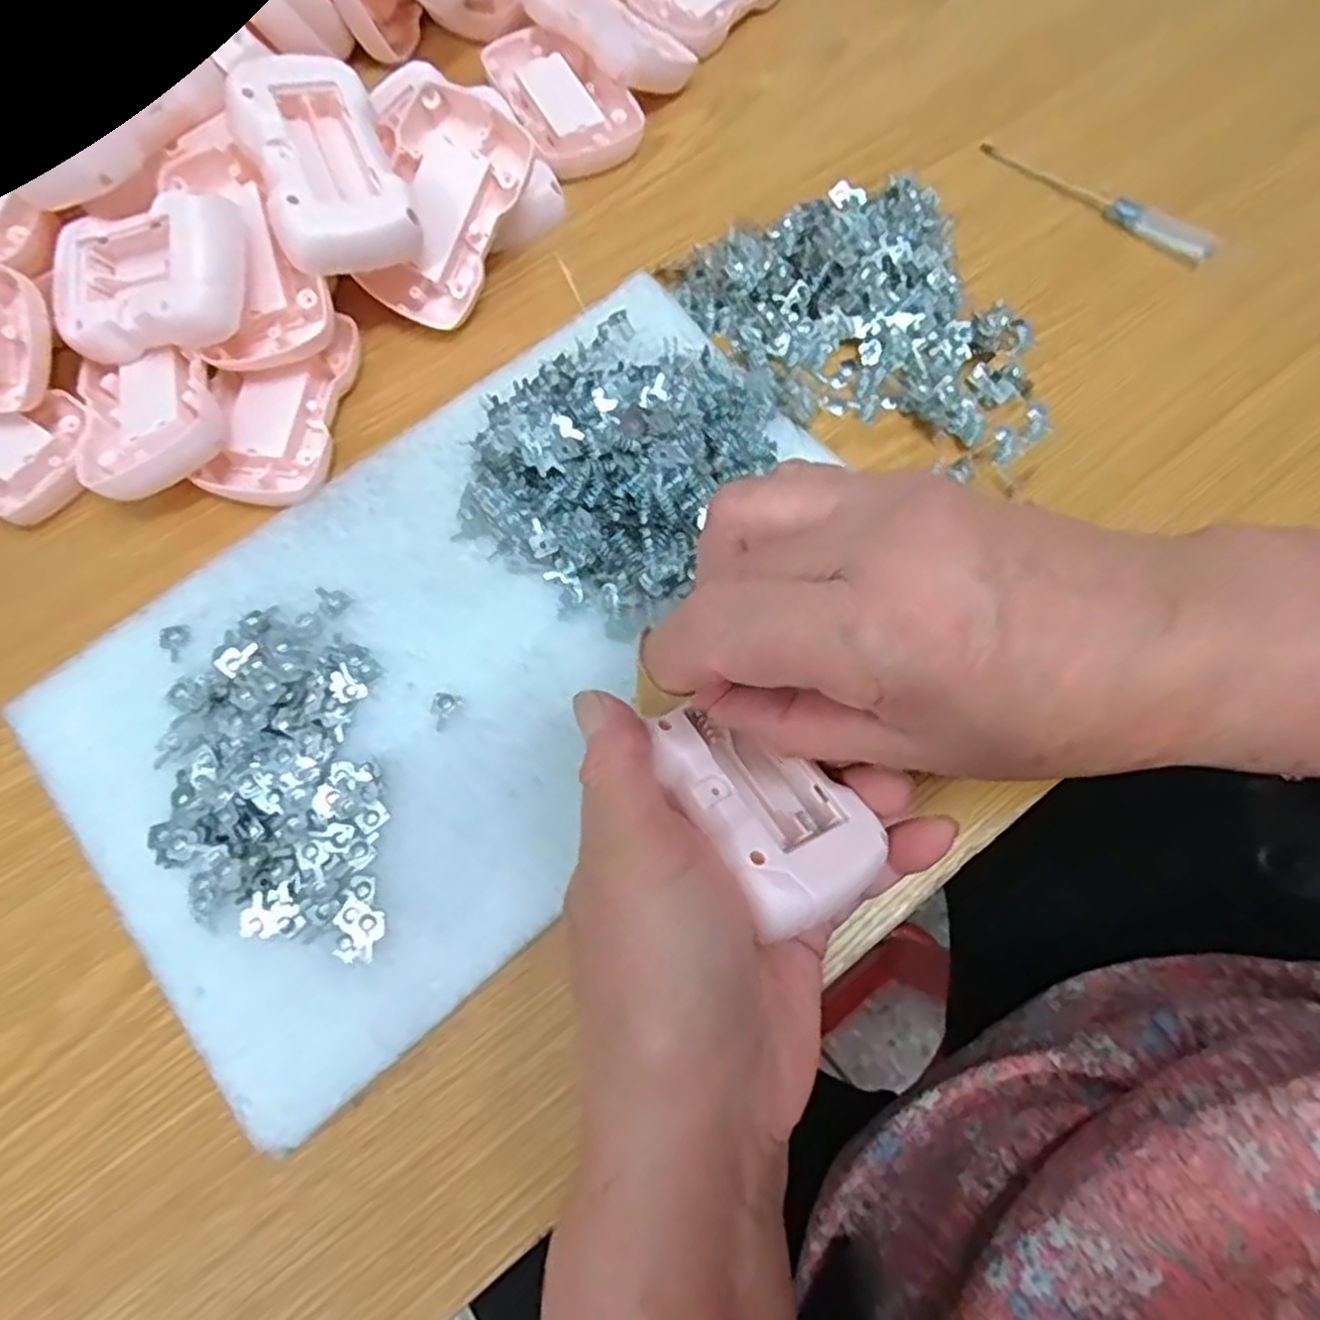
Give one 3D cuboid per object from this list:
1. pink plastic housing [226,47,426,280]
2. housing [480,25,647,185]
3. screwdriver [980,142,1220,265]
[{"bbox_3d":[-0.130,-0.192,0.312,0.053,0.030,0.086,-25,74,-9],"label":"pink plastic housing"},{"bbox_3d":[-0.048,-0.276,0.393,0.049,0.015,0.086,-31,75,-11],"label":"housing"},{"bbox_3d":[0.209,-0.225,0.381,0.118,0.016,0.009,39,75,11],"label":"screwdriver"}]

